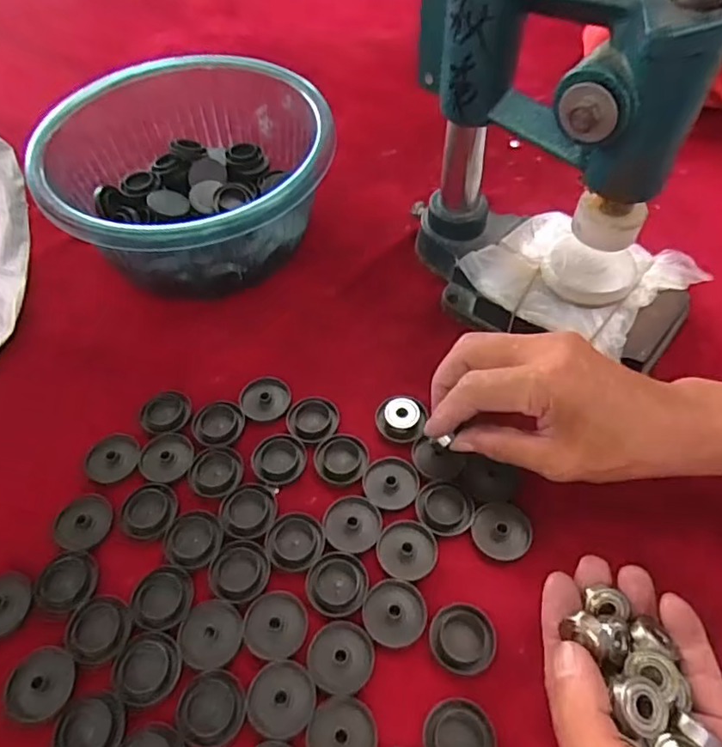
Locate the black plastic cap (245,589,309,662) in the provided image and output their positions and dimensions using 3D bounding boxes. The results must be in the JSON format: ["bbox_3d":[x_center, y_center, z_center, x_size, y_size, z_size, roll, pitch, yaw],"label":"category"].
[{"bbox_3d":[-0.045,0.130,0.297,0.032,0.004,0.032,0,56,1],"label":"black plastic cap"}]

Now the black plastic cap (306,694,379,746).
[{"bbox_3d":[-0.009,0.170,0.268,0.032,0.004,0.032,0,56,1],"label":"black plastic cap"}]

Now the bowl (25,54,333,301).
[{"bbox_3d":[-0.124,-0.147,0.441,0.196,0.088,0.203,0,56,1],"label":"bowl"}]

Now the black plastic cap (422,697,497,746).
[{"bbox_3d":[0.046,0.171,0.267,0.033,0.004,0.032,8,57,7],"label":"black plastic cap"}]

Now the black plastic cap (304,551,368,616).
[{"bbox_3d":[-0.013,0.112,0.308,0.033,0.004,0.033,0,56,1],"label":"black plastic cap"}]

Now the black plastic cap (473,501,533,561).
[{"bbox_3d":[0.080,0.088,0.324,0.033,0.004,0.032,0,56,1],"label":"black plastic cap"}]

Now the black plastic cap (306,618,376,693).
[{"bbox_3d":[-0.010,0.142,0.287,0.033,0.004,0.032,0,56,1],"label":"black plastic cap"}]

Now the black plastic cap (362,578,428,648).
[{"bbox_3d":[0.018,0.125,0.300,0.032,0.004,0.032,0,56,1],"label":"black plastic cap"}]

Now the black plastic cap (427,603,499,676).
[{"bbox_3d":[0.052,0.135,0.292,0.032,0.006,0.032,0,56,1],"label":"black plastic cap"}]

